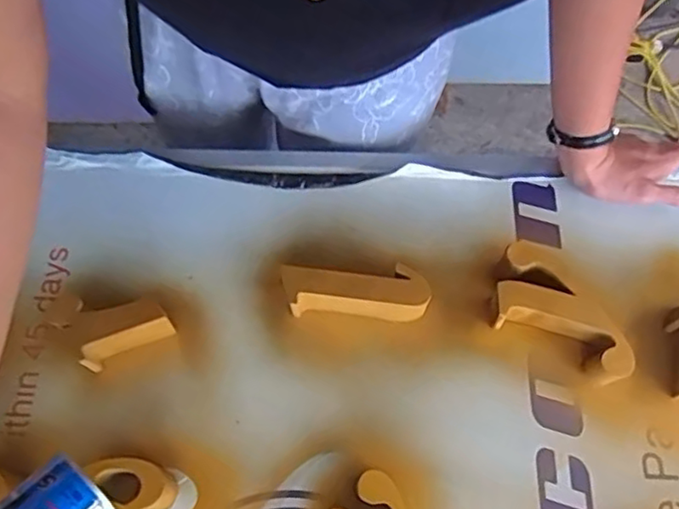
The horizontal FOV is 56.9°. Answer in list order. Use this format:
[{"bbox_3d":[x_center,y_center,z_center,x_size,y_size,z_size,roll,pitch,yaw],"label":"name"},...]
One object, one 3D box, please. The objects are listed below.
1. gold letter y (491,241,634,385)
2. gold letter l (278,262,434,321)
[{"bbox_3d":[0.188,0.052,0.535,0.129,0.052,0.072,28,71,13],"label":"gold letter y"},{"bbox_3d":[0.013,0.037,0.544,0.122,0.039,0.044,4,67,4],"label":"gold letter l"}]

